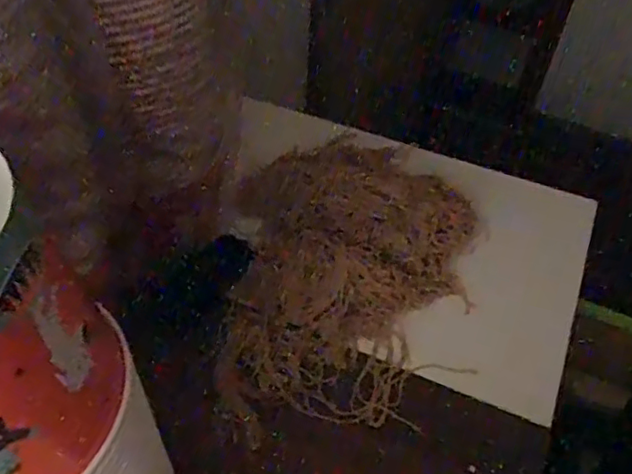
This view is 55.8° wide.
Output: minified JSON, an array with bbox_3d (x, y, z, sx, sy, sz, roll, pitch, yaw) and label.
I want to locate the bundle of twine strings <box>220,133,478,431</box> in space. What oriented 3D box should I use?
[{"bbox_3d":[0.041,0.030,0.621,0.249,0.107,0.293,7,50,5],"label":"bundle of twine strings"}]

